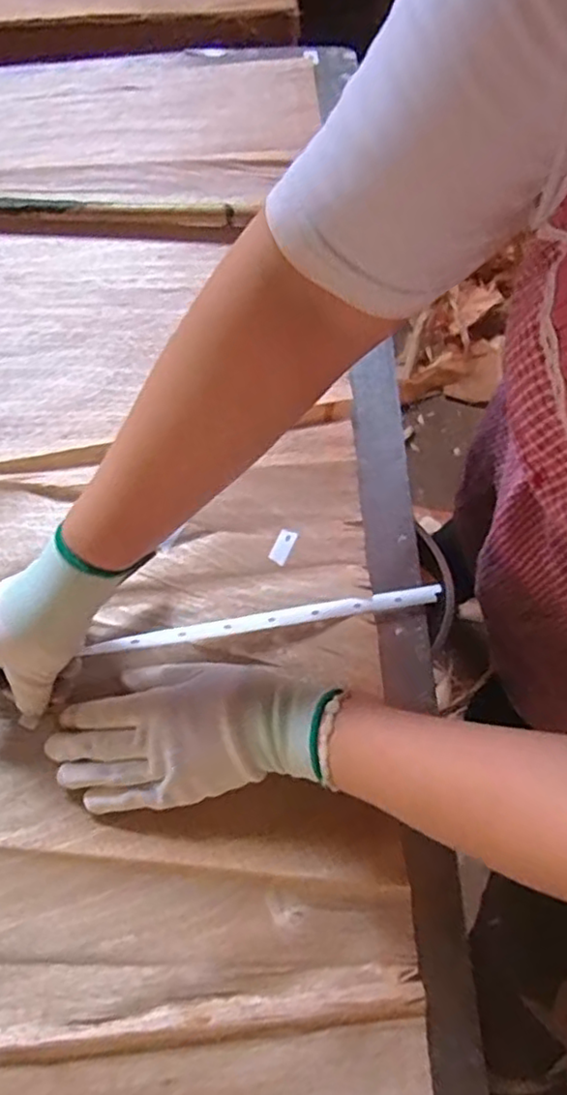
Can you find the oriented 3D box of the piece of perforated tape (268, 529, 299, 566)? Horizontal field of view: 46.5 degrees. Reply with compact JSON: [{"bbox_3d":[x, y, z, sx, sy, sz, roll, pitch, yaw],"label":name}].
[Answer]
[{"bbox_3d":[-0.001,-0.001,0.507,0.014,0.004,0.028,24,73,10],"label":"piece of perforated tape"}]

